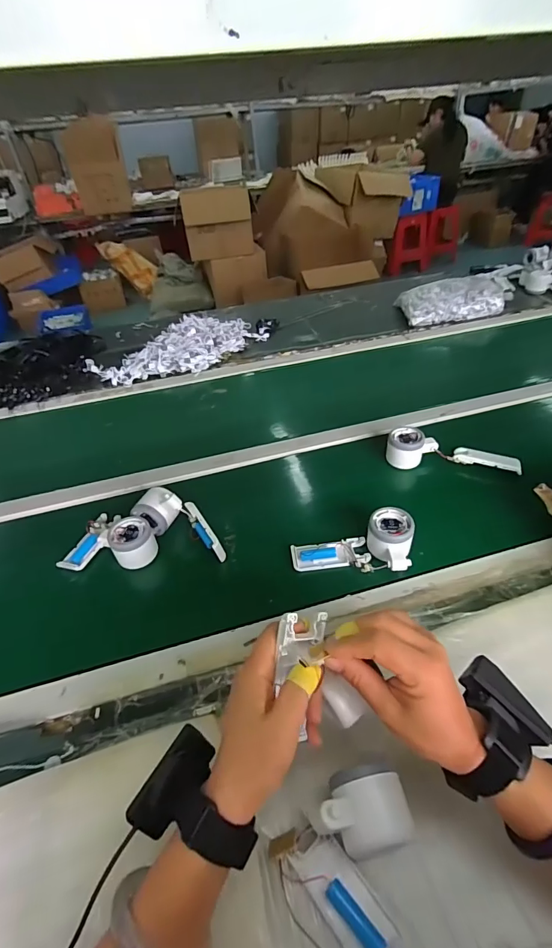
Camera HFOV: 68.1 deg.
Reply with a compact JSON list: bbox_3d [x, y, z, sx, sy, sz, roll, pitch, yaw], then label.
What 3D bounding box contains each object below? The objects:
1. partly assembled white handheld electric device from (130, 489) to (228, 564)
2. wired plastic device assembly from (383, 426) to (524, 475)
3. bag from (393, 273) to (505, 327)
[{"bbox_3d":[-0.134,0.075,0.605,0.149,0.080,0.054,15,46,21],"label":"partly assembled white handheld electric device"},{"bbox_3d":[0.294,-0.039,0.683,0.208,0.049,0.054,6,43,12],"label":"wired plastic device assembly"},{"bbox_3d":[0.489,-0.487,1.150,0.260,0.079,0.145,-5,42,0],"label":"bag"}]

